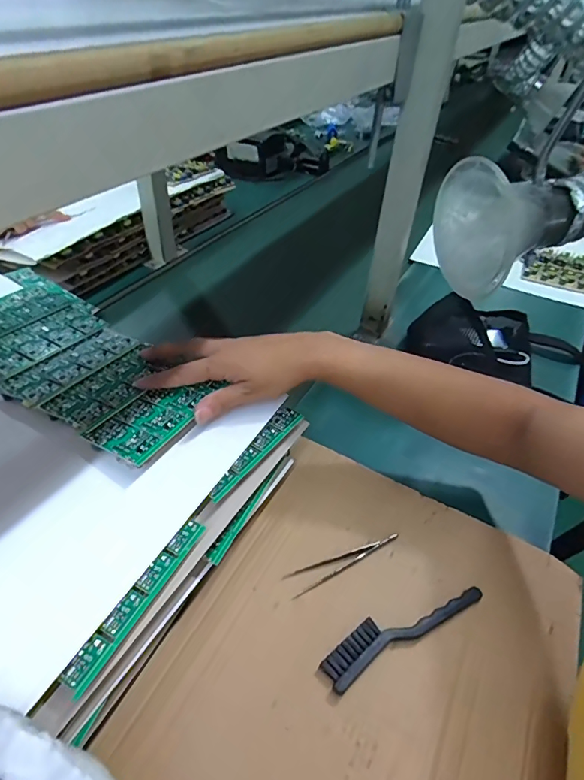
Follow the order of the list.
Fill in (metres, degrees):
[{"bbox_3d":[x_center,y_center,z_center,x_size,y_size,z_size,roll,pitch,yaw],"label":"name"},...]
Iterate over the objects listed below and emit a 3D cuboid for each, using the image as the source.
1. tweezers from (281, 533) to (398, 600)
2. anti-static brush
[{"bbox_3d":[0.054,0.172,0.451,0.125,0.009,0.022,-16,47,-21],"label":"tweezers"},{"bbox_3d":[0.103,0.216,0.412,0.169,0.012,0.035,-19,48,-23],"label":"anti-static brush"}]

